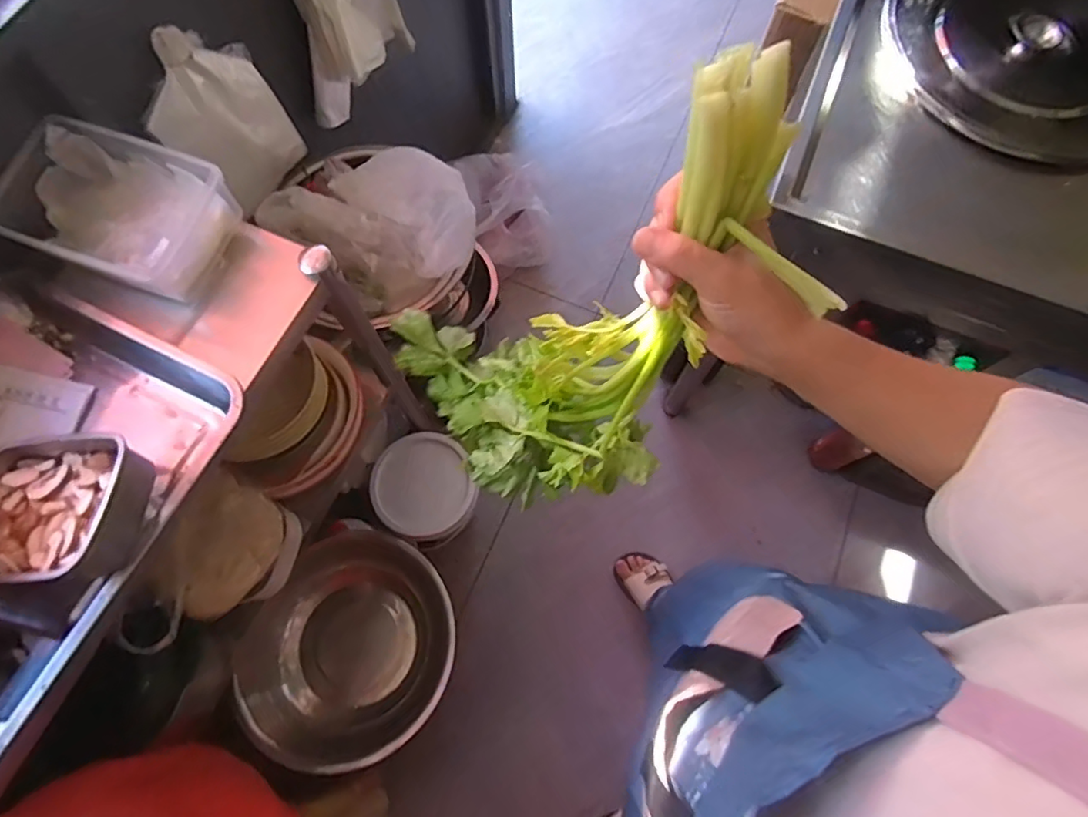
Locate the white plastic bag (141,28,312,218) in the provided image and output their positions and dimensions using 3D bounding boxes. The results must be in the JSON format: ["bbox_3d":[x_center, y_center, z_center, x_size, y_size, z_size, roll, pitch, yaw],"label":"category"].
[{"bbox_3d":[-0.448,-0.410,0.827,0.072,0.220,0.200,26,72,8],"label":"white plastic bag"}]

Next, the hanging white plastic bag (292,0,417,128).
[{"bbox_3d":[-0.329,-0.635,0.961,0.076,0.263,0.228,32,73,10],"label":"hanging white plastic bag"}]

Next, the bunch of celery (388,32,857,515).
[{"bbox_3d":[0.021,-0.045,0.439,0.158,0.443,0.176,14,69,-25],"label":"bunch of celery"}]

